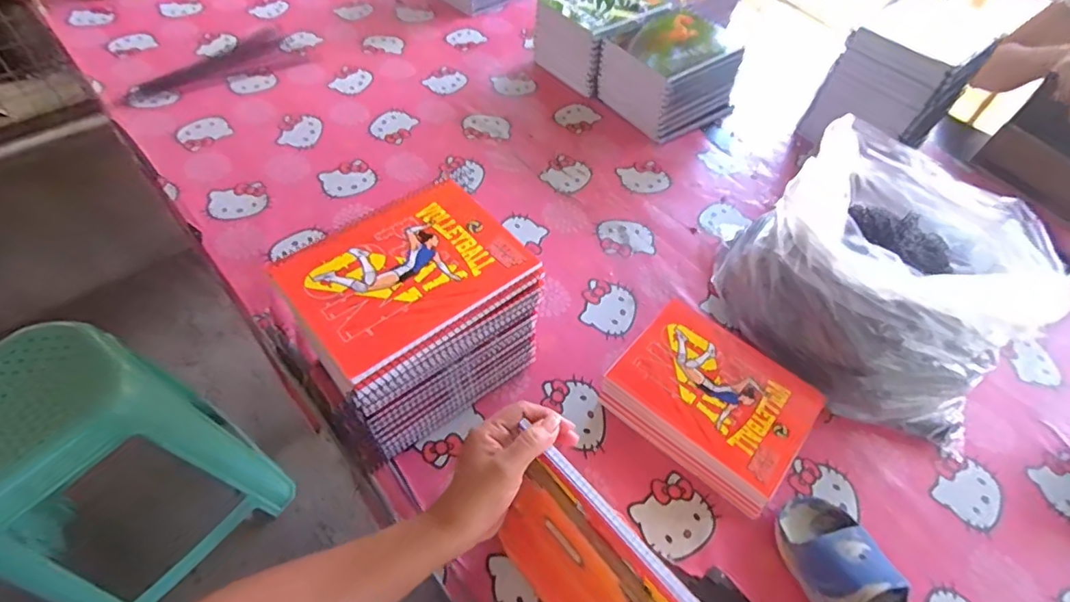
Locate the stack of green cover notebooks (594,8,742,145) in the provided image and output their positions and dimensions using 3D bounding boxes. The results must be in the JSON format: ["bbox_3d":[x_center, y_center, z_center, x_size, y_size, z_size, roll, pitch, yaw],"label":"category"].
[{"bbox_3d":[0.237,-0.398,0.926,0.196,0.117,0.181,-32,63,-24],"label":"stack of green cover notebooks"}]

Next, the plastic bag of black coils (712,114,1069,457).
[{"bbox_3d":[0.391,-0.027,0.619,0.299,0.196,0.262,24,56,13],"label":"plastic bag of black coils"}]

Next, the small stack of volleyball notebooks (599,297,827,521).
[{"bbox_3d":[0.192,0.110,0.592,0.196,0.050,0.163,37,60,20],"label":"small stack of volleyball notebooks"}]

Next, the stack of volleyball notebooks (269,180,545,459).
[{"bbox_3d":[-0.116,0.023,0.549,0.191,0.186,0.147,-32,63,-24],"label":"stack of volleyball notebooks"}]

